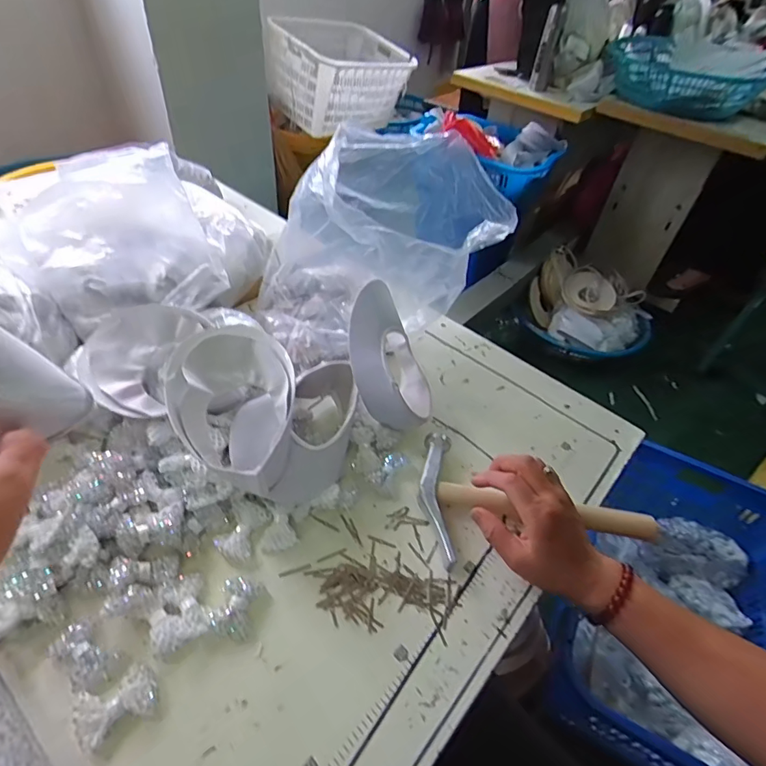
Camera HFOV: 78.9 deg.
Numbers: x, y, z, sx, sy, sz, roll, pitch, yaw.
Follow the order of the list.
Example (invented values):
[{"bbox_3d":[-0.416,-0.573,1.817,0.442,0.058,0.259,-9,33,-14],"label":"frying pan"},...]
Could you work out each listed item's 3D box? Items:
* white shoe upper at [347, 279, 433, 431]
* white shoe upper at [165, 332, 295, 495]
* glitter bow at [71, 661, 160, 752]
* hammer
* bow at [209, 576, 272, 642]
[{"bbox_3d":[0.008,-0.031,0.536,0.097,0.110,0.141,3,46,-4],"label":"white shoe upper"},{"bbox_3d":[-0.138,0.027,0.446,0.113,0.078,0.156,-13,49,-19],"label":"white shoe upper"},{"bbox_3d":[-0.196,0.237,0.342,0.053,0.013,0.039,-22,53,-26],"label":"glitter bow"},{"bbox_3d":[0.151,0.130,0.467,0.231,0.026,0.134,10,46,5],"label":"hammer"},{"bbox_3d":[-0.122,0.190,0.394,0.038,0.017,0.047,12,46,4],"label":"bow"}]

